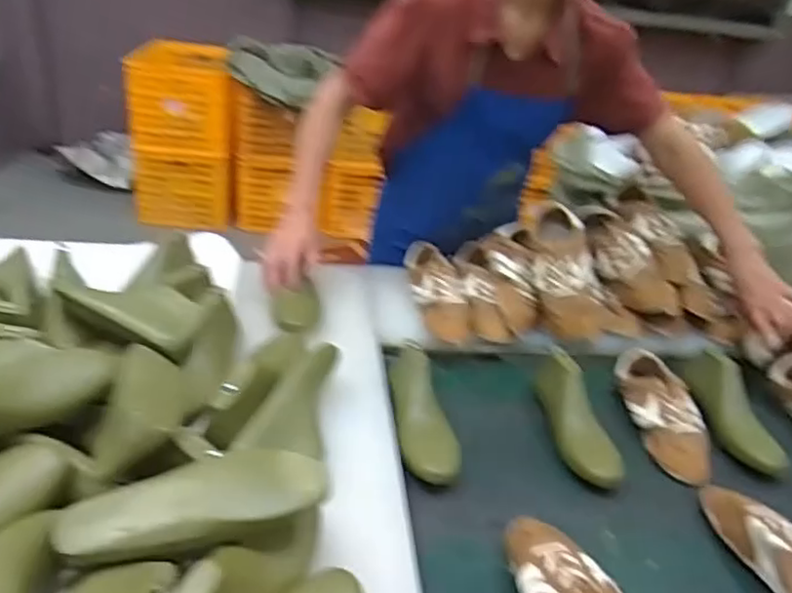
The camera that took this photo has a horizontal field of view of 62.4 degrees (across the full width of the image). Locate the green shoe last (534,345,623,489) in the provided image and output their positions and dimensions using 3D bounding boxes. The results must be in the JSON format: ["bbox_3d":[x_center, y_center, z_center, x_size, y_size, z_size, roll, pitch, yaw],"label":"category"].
[{"bbox_3d":[0.264,0.170,0.969,0.066,0.076,0.235,1,31,-10],"label":"green shoe last"}]

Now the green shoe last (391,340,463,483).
[{"bbox_3d":[0.035,0.152,0.941,0.070,0.067,0.242,0,31,-12],"label":"green shoe last"}]

